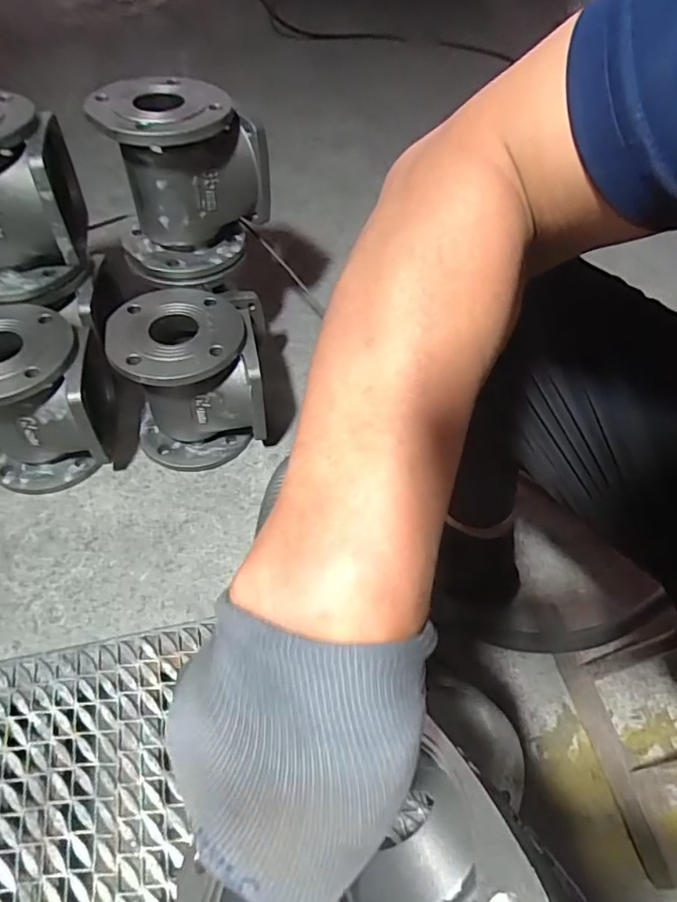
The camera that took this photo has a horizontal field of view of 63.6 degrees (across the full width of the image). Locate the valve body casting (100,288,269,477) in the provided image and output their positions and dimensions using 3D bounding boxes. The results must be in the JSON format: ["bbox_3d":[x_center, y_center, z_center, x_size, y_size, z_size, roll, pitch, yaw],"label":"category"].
[{"bbox_3d":[-0.205,-0.113,0.806,0.202,0.209,0.193,-8,53,-10],"label":"valve body casting"}]

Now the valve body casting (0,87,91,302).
[{"bbox_3d":[-0.430,-0.316,0.697,0.168,0.211,0.143,-7,52,-9],"label":"valve body casting"}]

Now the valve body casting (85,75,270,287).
[{"bbox_3d":[-0.205,-0.359,0.737,0.146,0.221,0.179,37,58,23],"label":"valve body casting"}]

